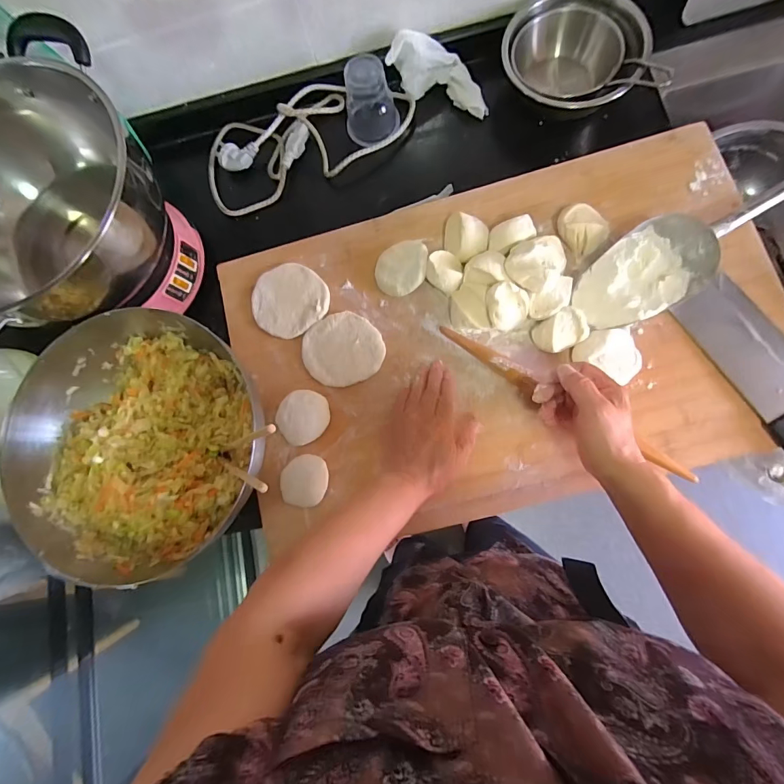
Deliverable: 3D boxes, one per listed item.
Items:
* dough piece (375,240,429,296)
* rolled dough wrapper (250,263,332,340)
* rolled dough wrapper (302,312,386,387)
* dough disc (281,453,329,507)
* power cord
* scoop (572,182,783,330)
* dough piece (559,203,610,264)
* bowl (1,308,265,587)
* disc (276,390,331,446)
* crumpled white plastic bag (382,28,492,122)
[{"bbox_3d":[0.011,-0.154,0.497,0.063,0.028,0.064,4,81,7],"label":"dough piece"},{"bbox_3d":[-0.133,-0.119,0.515,0.094,0.004,0.093,-1,80,6],"label":"rolled dough wrapper"},{"bbox_3d":[-0.062,-0.053,0.500,0.093,0.005,0.091,-1,80,6],"label":"rolled dough wrapper"},{"bbox_3d":[-0.104,0.104,0.475,0.055,0.023,0.058,-1,84,6],"label":"dough disc"},{"bbox_3d":[-0.117,-0.351,0.559,0.298,0.037,0.141,-14,79,3],"label":"power cord"},{"bbox_3d":[0.316,-0.153,0.447,0.222,0.053,0.091,-29,79,1],"label":"scoop"},{"bbox_3d":[0.228,-0.194,0.479,0.047,0.035,0.055,-38,79,-1],"label":"dough piece"},{"bbox_3d":[-0.271,0.055,0.459,0.270,0.109,0.254,-1,80,6],"label":"bowl"},{"bbox_3d":[-0.109,0.030,0.487,0.059,0.018,0.065,40,90,8],"label":"disc"},{"bbox_3d":[0.069,-0.426,0.530,0.141,0.067,0.056,23,87,8],"label":"crumpled white plastic bag"}]

